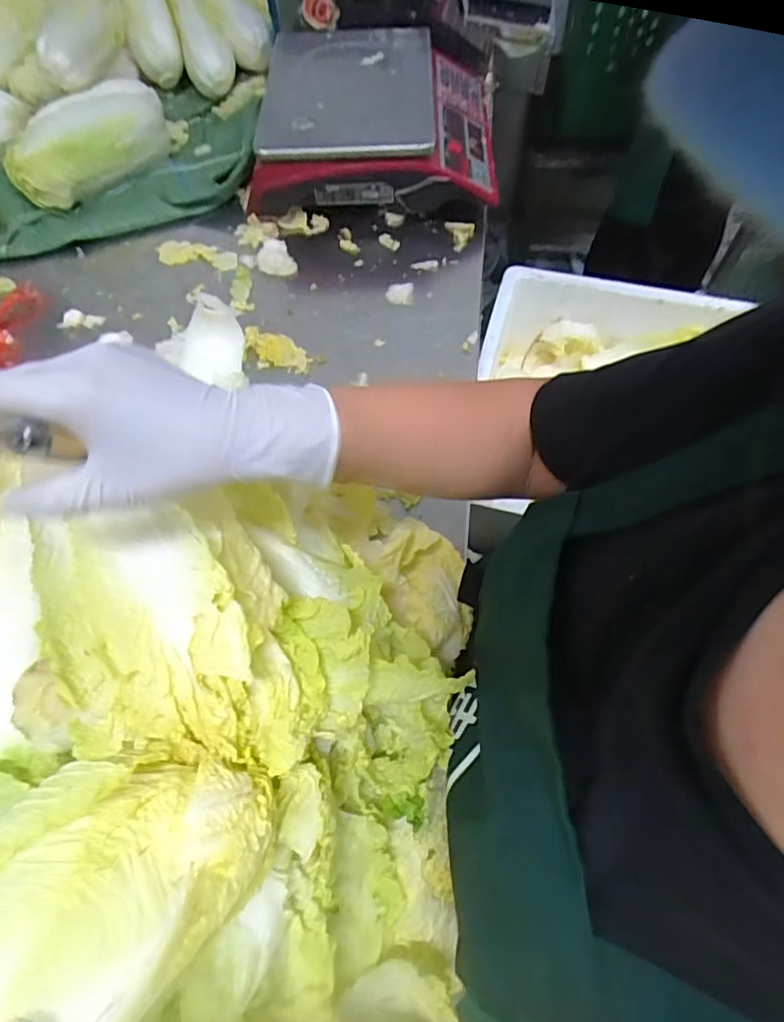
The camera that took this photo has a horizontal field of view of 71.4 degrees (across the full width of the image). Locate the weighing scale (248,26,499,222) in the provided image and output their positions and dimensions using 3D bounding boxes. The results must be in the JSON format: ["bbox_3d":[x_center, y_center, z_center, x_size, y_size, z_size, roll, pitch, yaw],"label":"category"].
[{"bbox_3d":[-0.018,-0.540,0.749,0.325,0.112,0.326,-1,62,1],"label":"weighing scale"}]

